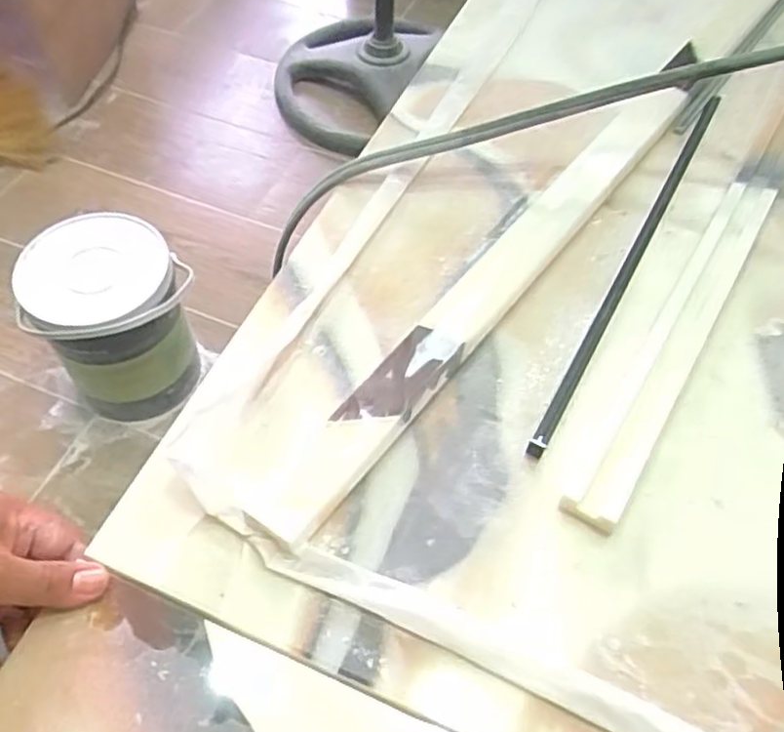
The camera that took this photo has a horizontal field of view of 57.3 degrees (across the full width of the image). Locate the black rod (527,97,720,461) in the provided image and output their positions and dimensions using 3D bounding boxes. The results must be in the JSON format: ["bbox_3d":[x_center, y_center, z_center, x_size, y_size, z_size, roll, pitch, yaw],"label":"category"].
[{"bbox_3d":[0.189,-0.091,0.544,0.010,0.013,0.410,26,59,15],"label":"black rod"}]

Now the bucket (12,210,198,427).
[{"bbox_3d":[-0.341,-0.046,0.913,0.174,0.228,0.176,1,56,-1],"label":"bucket"}]

